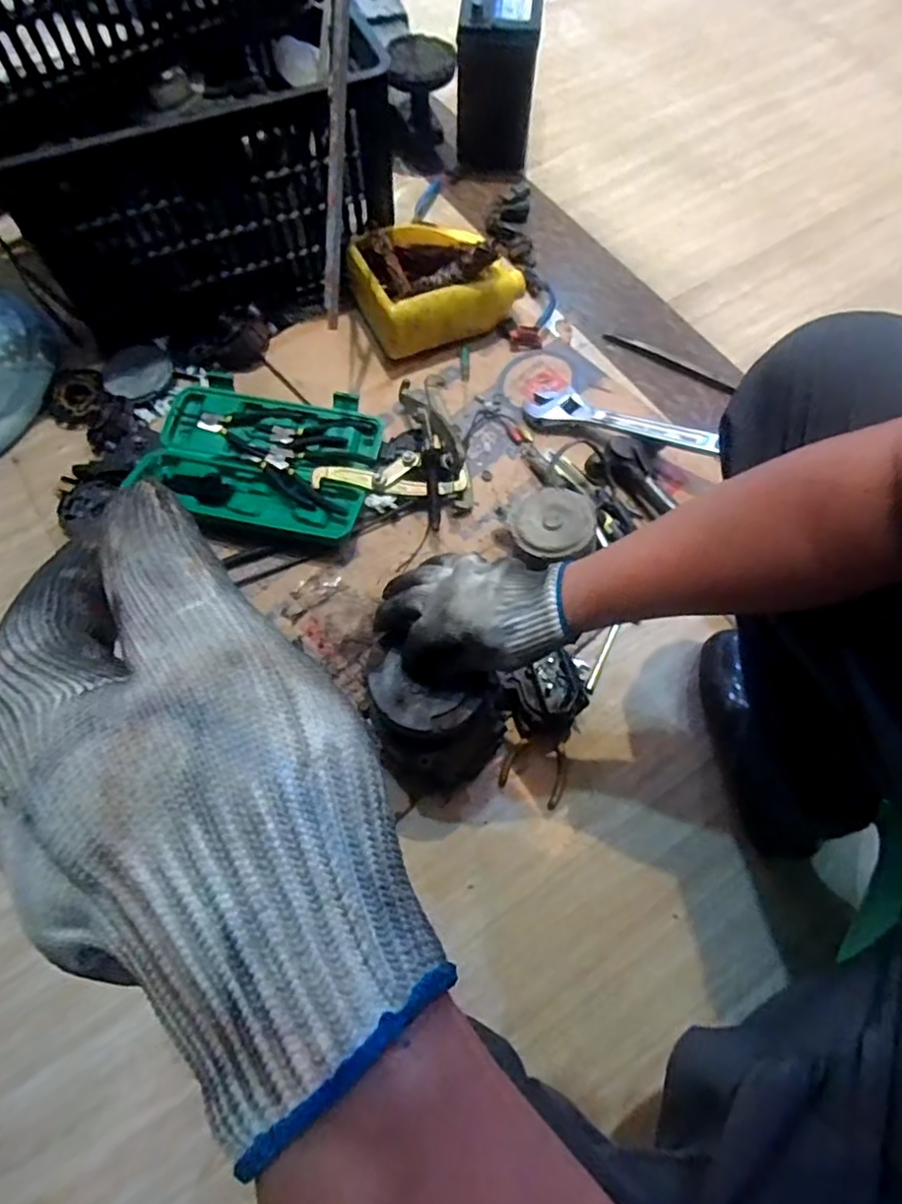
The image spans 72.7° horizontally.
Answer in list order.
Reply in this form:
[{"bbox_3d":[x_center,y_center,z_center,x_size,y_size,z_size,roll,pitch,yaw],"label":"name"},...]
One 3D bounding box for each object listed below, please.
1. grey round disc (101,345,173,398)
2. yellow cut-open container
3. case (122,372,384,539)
[{"bbox_3d":[-0.444,-0.327,0.864,0.092,0.009,0.091,0,67,-1],"label":"grey round disc"},{"bbox_3d":[-0.021,-0.461,0.874,0.220,0.119,0.175,-29,70,-12],"label":"yellow cut-open container"},{"bbox_3d":[-0.245,-0.188,0.795,0.284,0.038,0.211,11,67,4],"label":"case"}]

